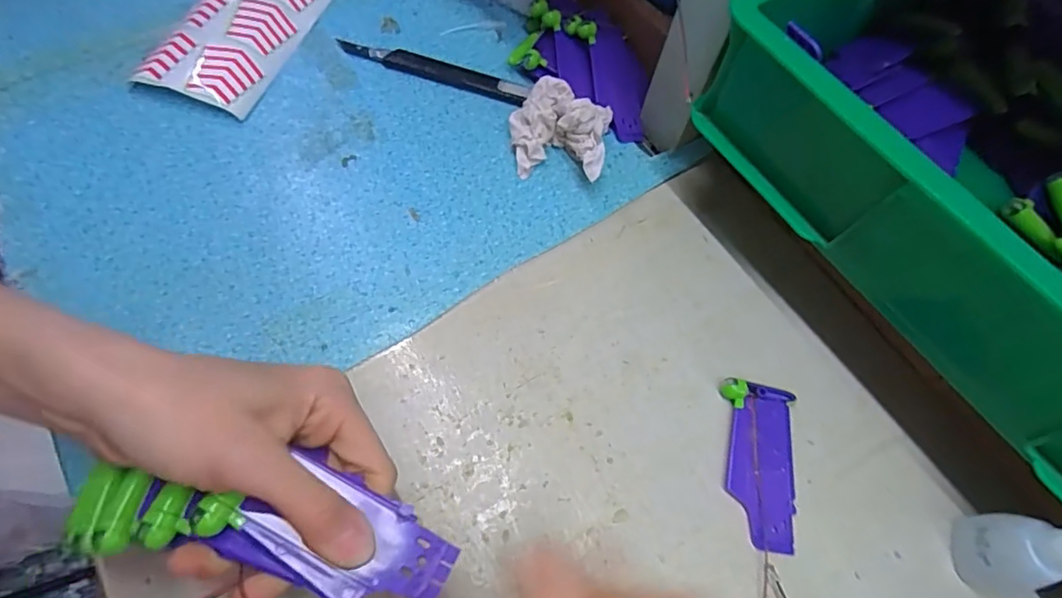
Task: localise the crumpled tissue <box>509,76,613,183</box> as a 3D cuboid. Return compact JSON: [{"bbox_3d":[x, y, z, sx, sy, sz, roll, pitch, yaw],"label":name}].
[{"bbox_3d":[0.019,-0.119,0.394,0.069,0.037,0.070,11,63,1],"label":"crumpled tissue"}]

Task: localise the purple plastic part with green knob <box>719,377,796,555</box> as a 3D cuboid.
[{"bbox_3d":[0.128,0.091,0.310,0.041,0.009,0.088,11,63,2],"label":"purple plastic part with green knob"}]

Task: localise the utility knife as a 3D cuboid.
[{"bbox_3d":[-0.075,-0.176,0.426,0.148,0.009,0.017,17,63,5],"label":"utility knife"}]

